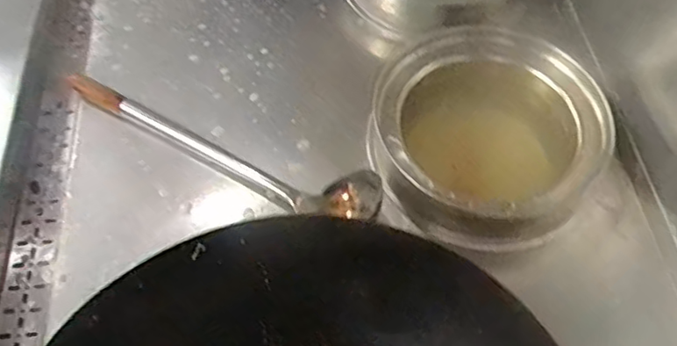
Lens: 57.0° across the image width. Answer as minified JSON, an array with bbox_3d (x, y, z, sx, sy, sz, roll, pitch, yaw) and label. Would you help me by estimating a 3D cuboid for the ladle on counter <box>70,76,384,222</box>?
[{"bbox_3d":[-0.165,-0.033,0.811,0.472,0.071,0.071,20,58,11],"label":"ladle on counter"}]

